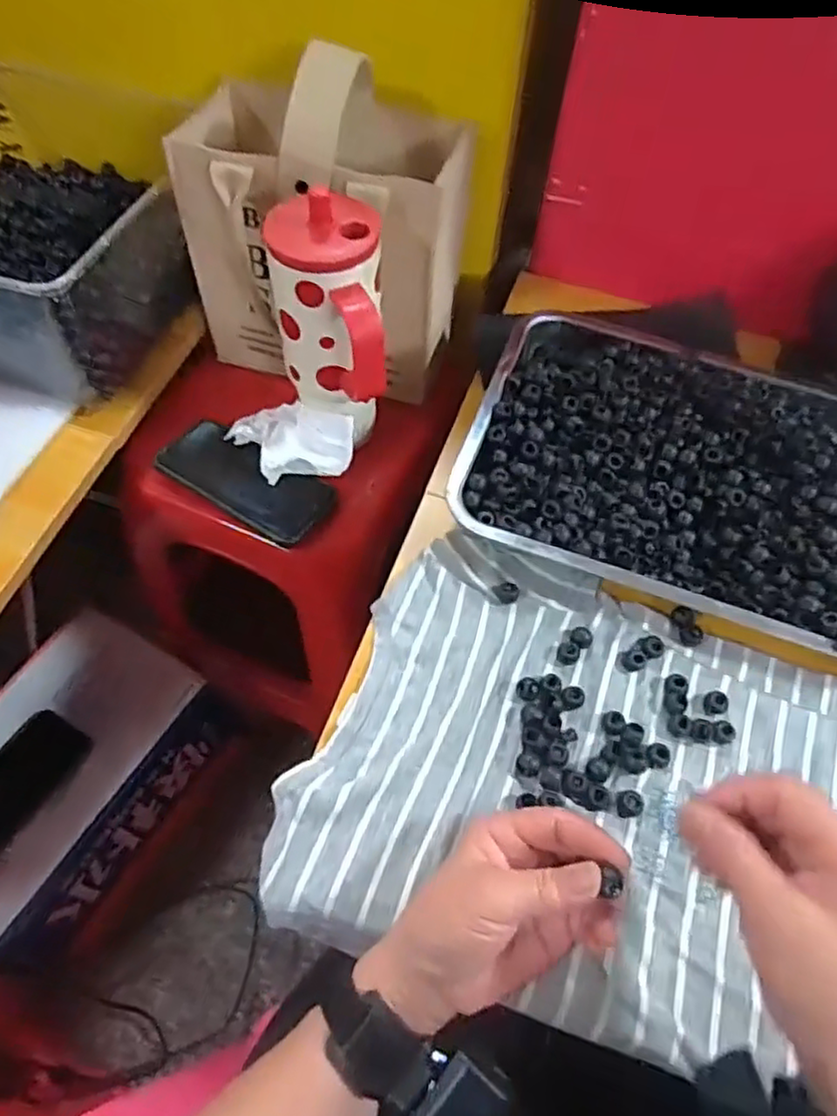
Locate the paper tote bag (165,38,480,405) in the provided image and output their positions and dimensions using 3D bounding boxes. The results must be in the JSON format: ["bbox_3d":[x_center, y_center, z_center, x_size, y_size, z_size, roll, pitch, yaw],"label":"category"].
[{"bbox_3d":[-0.079,-0.305,0.636,0.234,0.262,0.154,18,60,7],"label":"paper tote bag"}]

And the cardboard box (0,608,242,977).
[{"bbox_3d":[-0.406,0.266,0.831,0.227,0.185,0.332,33,63,15],"label":"cardboard box"}]

